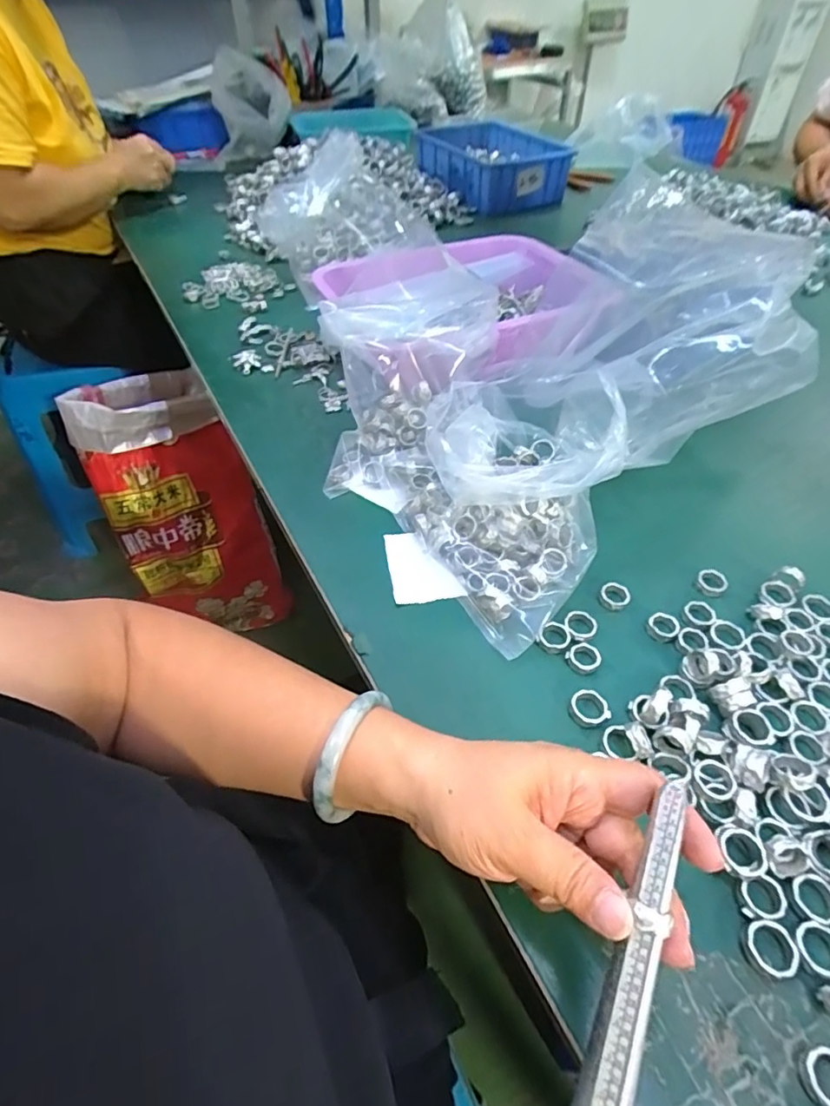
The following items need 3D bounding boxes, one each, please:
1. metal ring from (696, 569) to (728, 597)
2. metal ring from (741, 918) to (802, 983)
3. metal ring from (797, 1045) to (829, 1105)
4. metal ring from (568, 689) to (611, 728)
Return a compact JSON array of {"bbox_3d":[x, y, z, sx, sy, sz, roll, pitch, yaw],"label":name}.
[{"bbox_3d":[0.225,0.022,0.398,0.020,0.010,0.020,0,48,0],"label":"metal ring"},{"bbox_3d":[0.169,0.188,0.249,0.022,0.007,0.023,0,48,0],"label":"metal ring"},{"bbox_3d":[0.174,0.220,0.220,0.020,0.009,0.019,0,48,0],"label":"metal ring"},{"bbox_3d":[0.108,0.098,0.329,0.024,0.006,0.022,0,48,0],"label":"metal ring"}]

